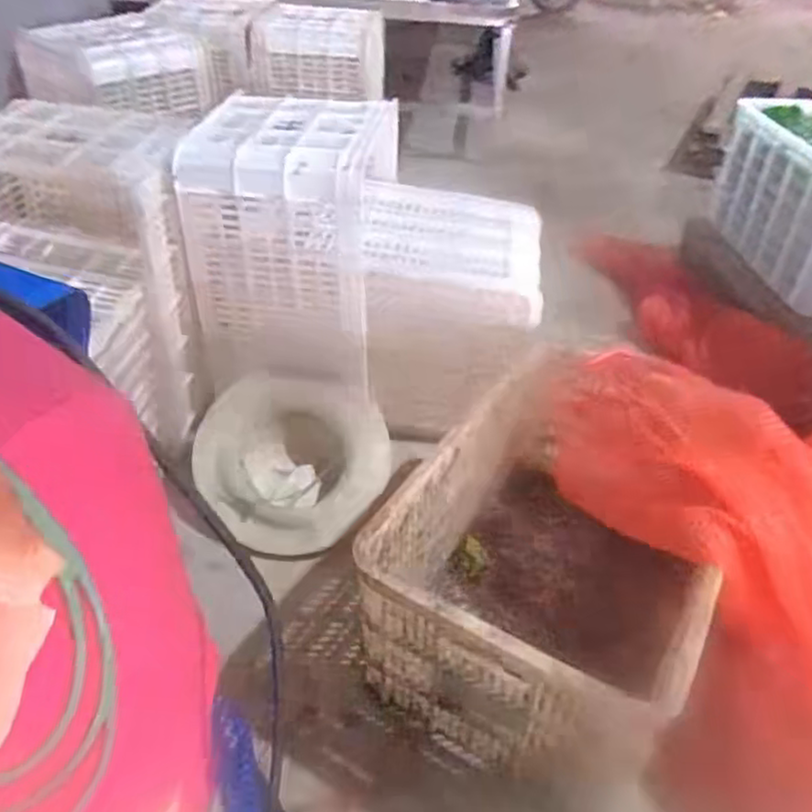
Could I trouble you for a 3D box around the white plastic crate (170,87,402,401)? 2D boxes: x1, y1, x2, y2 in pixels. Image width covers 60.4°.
[{"bbox_3d":[-0.181,-0.292,1.172,0.279,0.379,0.338,5,39,2],"label":"white plastic crate"}]

